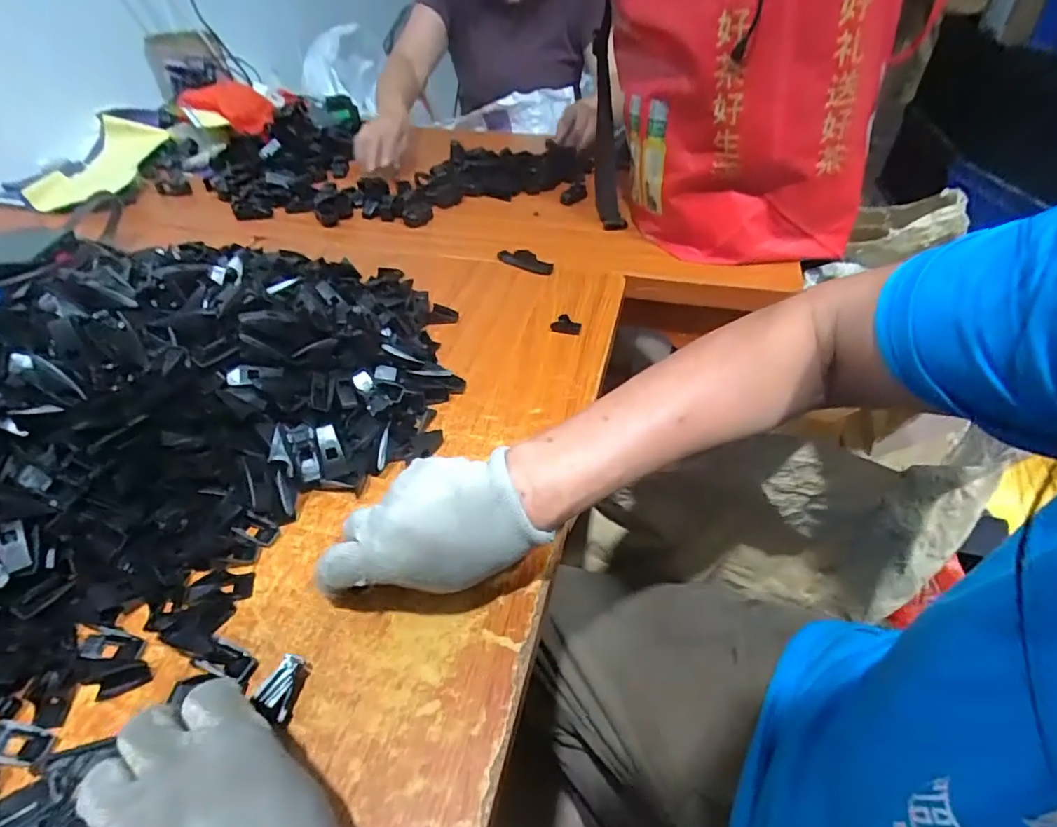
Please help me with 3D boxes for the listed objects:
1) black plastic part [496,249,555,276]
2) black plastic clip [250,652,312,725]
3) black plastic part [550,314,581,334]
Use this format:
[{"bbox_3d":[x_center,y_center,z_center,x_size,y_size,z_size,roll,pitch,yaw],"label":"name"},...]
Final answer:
[{"bbox_3d":[-0.005,-0.185,0.655,0.072,0.017,0.025,24,49,24],"label":"black plastic part"},{"bbox_3d":[-0.143,0.157,0.311,0.019,0.020,0.034,2,44,4],"label":"black plastic clip"},{"bbox_3d":[0.038,-0.091,0.559,0.031,0.019,0.014,-1,43,0],"label":"black plastic part"}]

